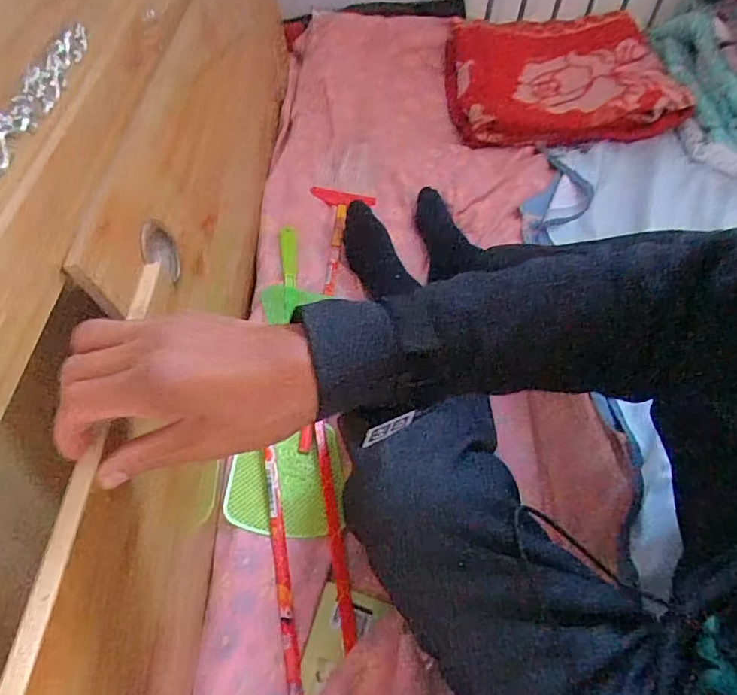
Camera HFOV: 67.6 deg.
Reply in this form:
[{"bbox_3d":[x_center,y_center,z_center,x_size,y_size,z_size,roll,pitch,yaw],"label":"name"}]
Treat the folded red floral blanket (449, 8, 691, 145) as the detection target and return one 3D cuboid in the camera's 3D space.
[{"bbox_3d":[0.402,-0.595,1.212,0.439,0.131,0.385,1,51,-4],"label":"folded red floral blanket"}]

